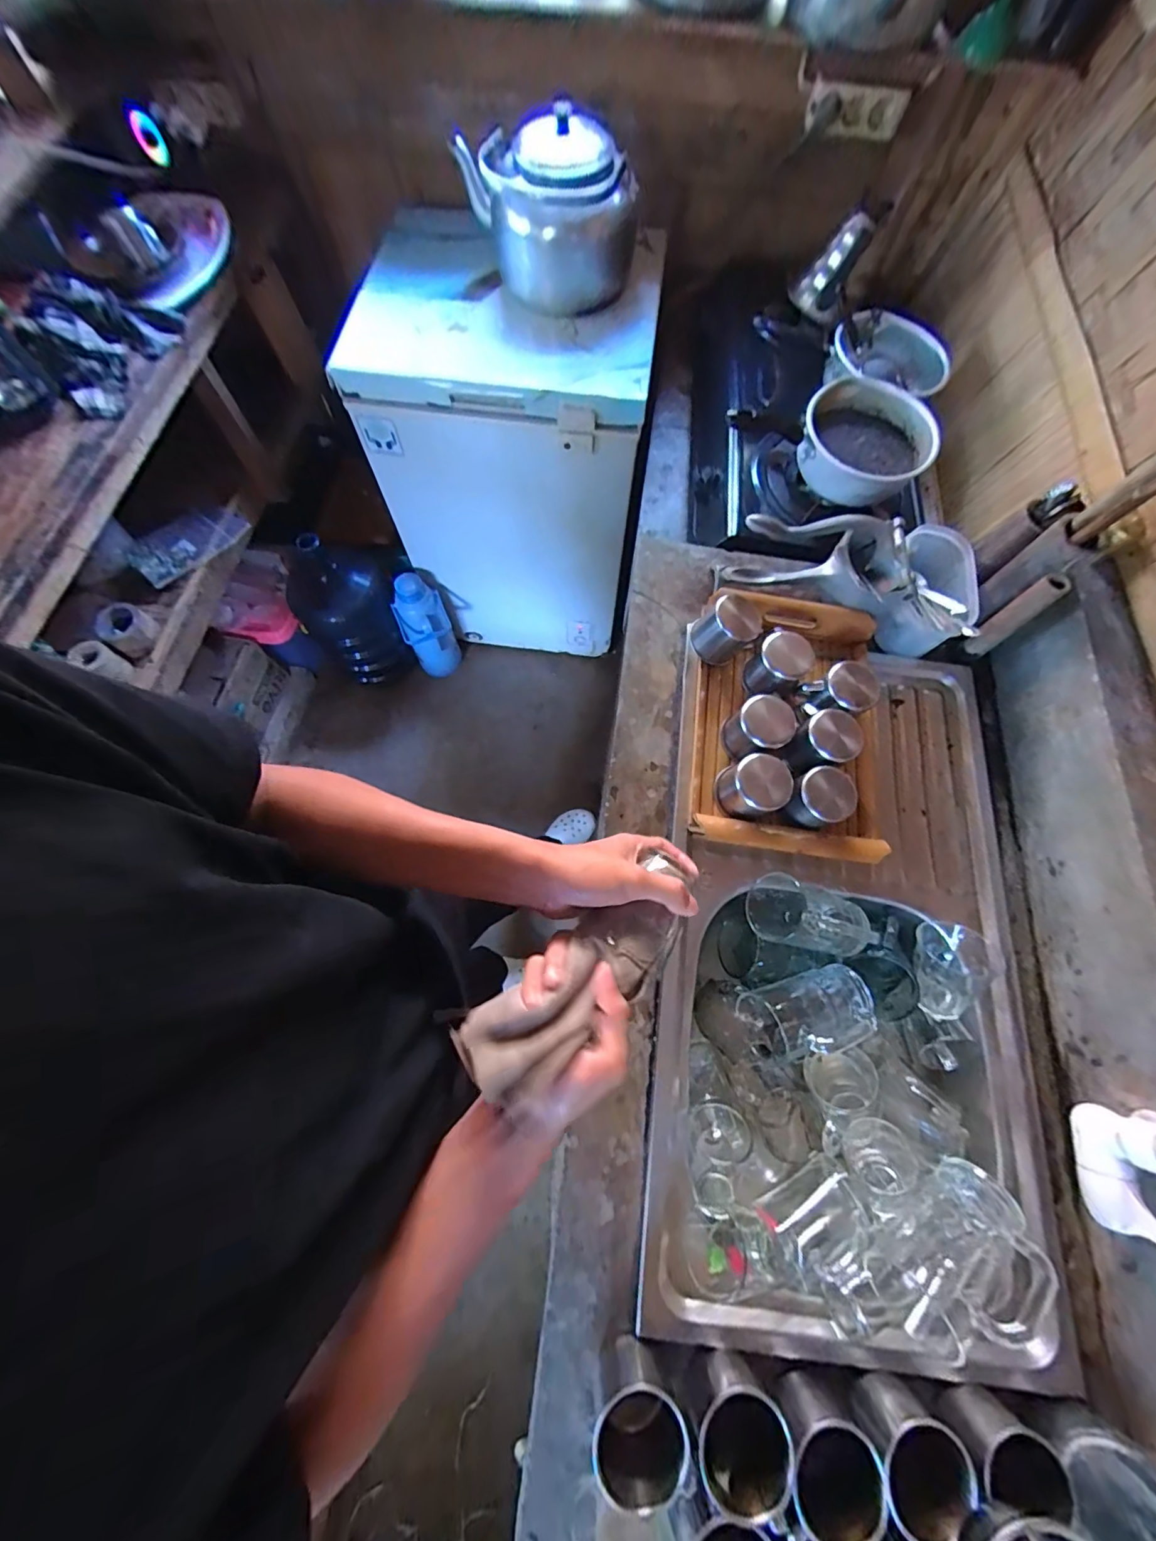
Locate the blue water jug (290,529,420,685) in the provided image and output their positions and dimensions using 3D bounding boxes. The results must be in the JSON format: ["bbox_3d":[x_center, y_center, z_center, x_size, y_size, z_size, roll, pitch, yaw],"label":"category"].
[{"bbox_3d":[-0.662,-0.484,1.430,0.288,0.425,0.291,-31,74,-11],"label":"blue water jug"}]

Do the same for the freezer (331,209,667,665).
[{"bbox_3d":[-0.166,-0.786,1.319,0.609,0.782,0.508,6,71,0],"label":"freezer"}]

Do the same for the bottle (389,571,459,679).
[{"bbox_3d":[-0.448,-0.418,1.465,0.136,0.333,0.125,1,71,-1],"label":"bottle"}]

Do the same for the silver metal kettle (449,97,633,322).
[{"bbox_3d":[-0.054,-0.991,0.884,0.243,0.203,0.225,-22,73,-9],"label":"silver metal kettle"}]

